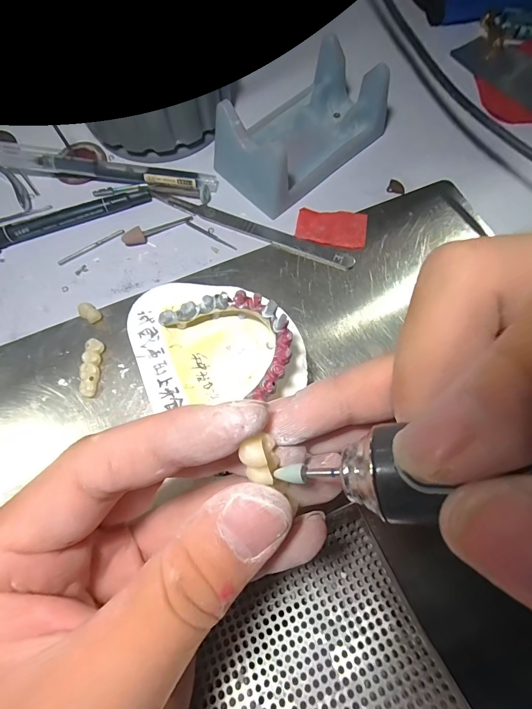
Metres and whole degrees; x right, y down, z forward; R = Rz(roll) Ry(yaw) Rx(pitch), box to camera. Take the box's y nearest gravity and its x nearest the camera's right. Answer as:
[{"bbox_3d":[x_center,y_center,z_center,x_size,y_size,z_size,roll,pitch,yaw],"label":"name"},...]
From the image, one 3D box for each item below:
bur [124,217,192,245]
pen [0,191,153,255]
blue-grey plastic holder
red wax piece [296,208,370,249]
[{"bbox_3d":[-0.068,-0.080,0.218,0.045,0.008,0.008,-29,73,-9],"label":"bur"},{"bbox_3d":[-0.141,-0.079,0.217,0.138,0.011,0.012,-19,72,-6],"label":"pen"},{"bbox_3d":[0.021,-0.147,0.222,0.107,0.040,0.064,-41,75,-12],"label":"blue-grey plastic holder"},{"bbox_3d":[0.041,-0.081,0.220,0.043,0.004,0.028,10,71,4],"label":"red wax piece"}]

